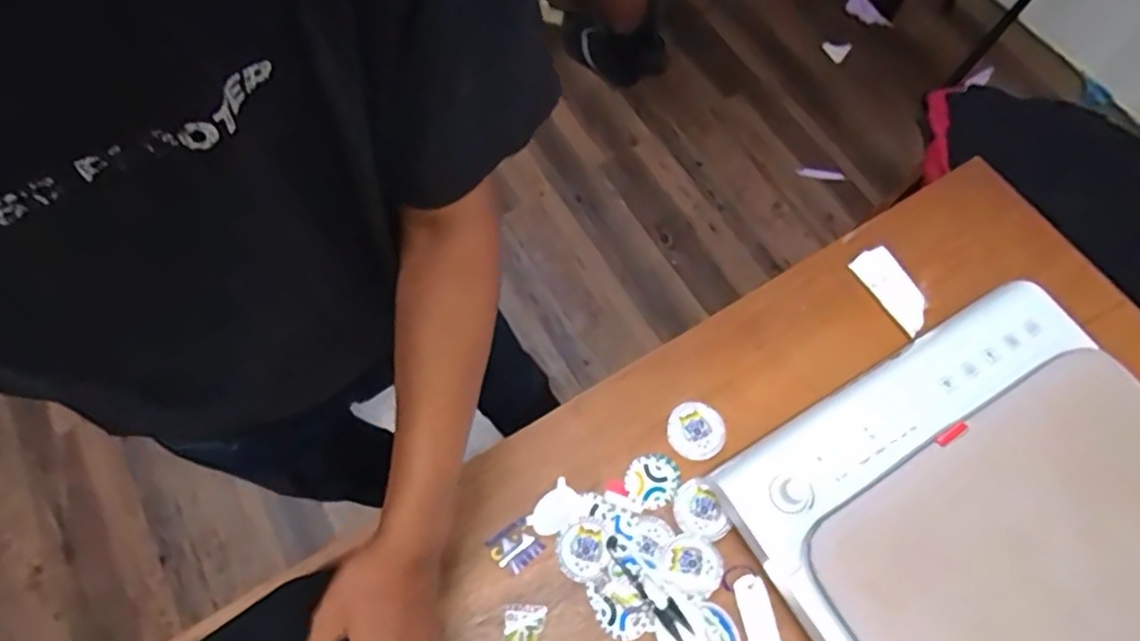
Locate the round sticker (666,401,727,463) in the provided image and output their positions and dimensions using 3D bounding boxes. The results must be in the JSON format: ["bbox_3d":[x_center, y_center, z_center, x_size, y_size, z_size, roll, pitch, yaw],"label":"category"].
[{"bbox_3d":[0.138,0.121,0.736,0.062,0.005,0.063,-1,70,2],"label":"round sticker"}]

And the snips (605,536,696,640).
[{"bbox_3d":[0.078,0.266,0.669,0.023,0.006,0.117,-35,73,-13],"label":"snips"}]

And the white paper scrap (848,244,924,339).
[{"bbox_3d":[0.391,-0.040,0.806,0.061,0.006,0.111,-33,72,-12],"label":"white paper scrap"}]

